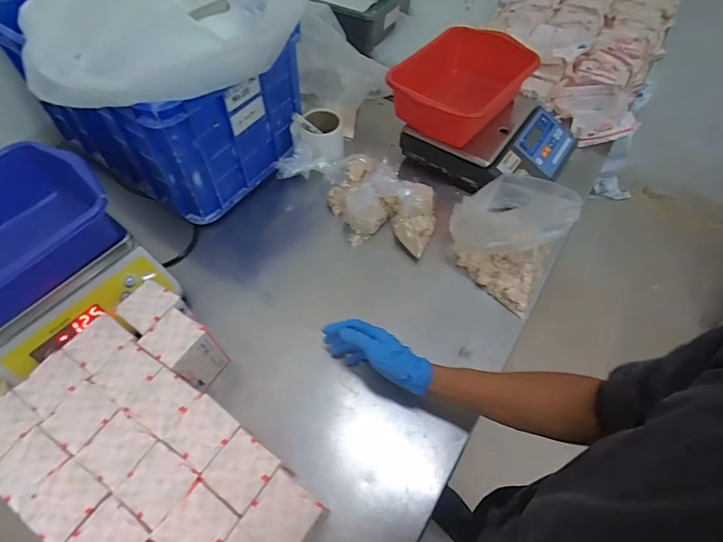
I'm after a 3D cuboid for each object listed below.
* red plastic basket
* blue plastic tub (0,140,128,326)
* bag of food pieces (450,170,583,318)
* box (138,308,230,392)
[{"bbox_3d":[0.219,-0.402,0.847,0.339,0.109,0.193,-38,66,-23],"label":"red plastic basket"},{"bbox_3d":[-0.509,-0.045,0.556,0.175,0.102,0.289,33,61,19],"label":"blue plastic tub"},{"bbox_3d":[0.275,-0.077,0.701,0.176,0.149,0.183,39,64,22],"label":"bag of food pieces"},{"bbox_3d":[-0.256,0.119,0.582,0.071,0.118,0.067,28,60,16],"label":"box"}]

